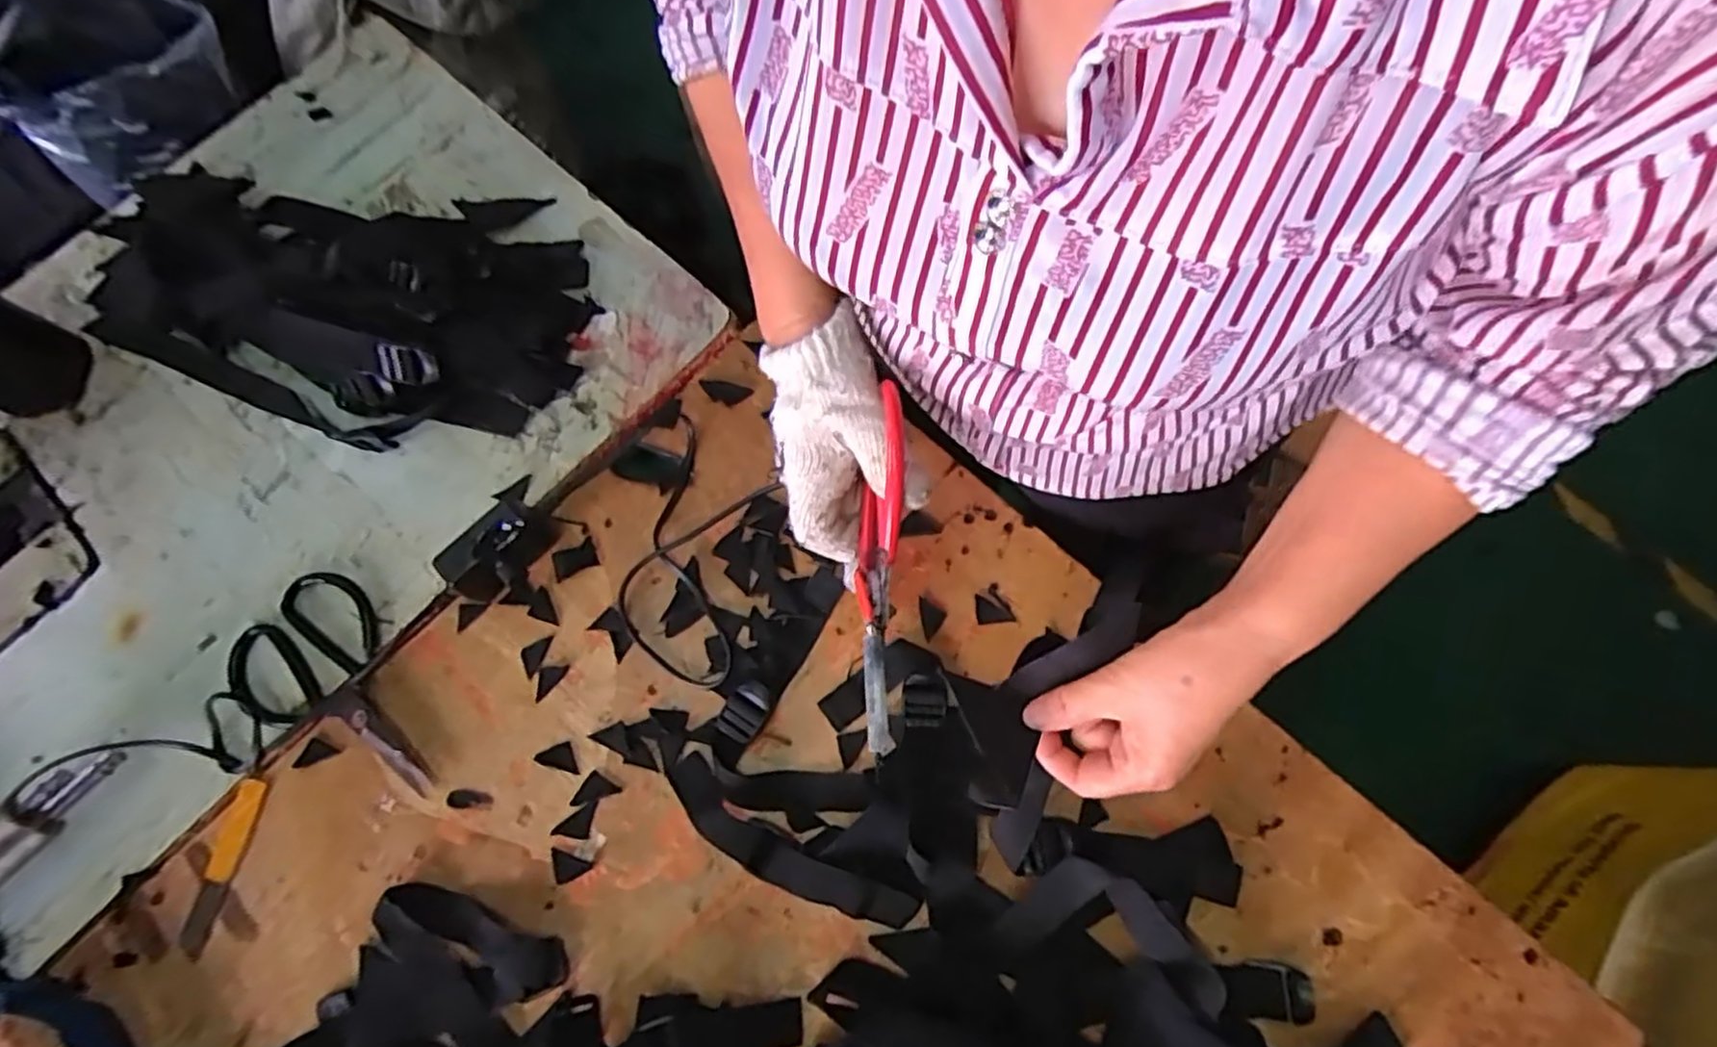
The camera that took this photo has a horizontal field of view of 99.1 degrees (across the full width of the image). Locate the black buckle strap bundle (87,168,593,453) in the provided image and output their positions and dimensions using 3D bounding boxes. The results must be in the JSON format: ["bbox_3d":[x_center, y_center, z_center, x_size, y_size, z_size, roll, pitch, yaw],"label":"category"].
[{"bbox_3d":[-0.433,-0.180,0.597,0.416,0.068,0.243,1,73,2],"label":"black buckle strap bundle"}]

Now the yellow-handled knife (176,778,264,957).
[{"bbox_3d":[-0.425,0.226,0.486,0.020,0.008,0.106,9,74,5],"label":"yellow-handled knife"}]

